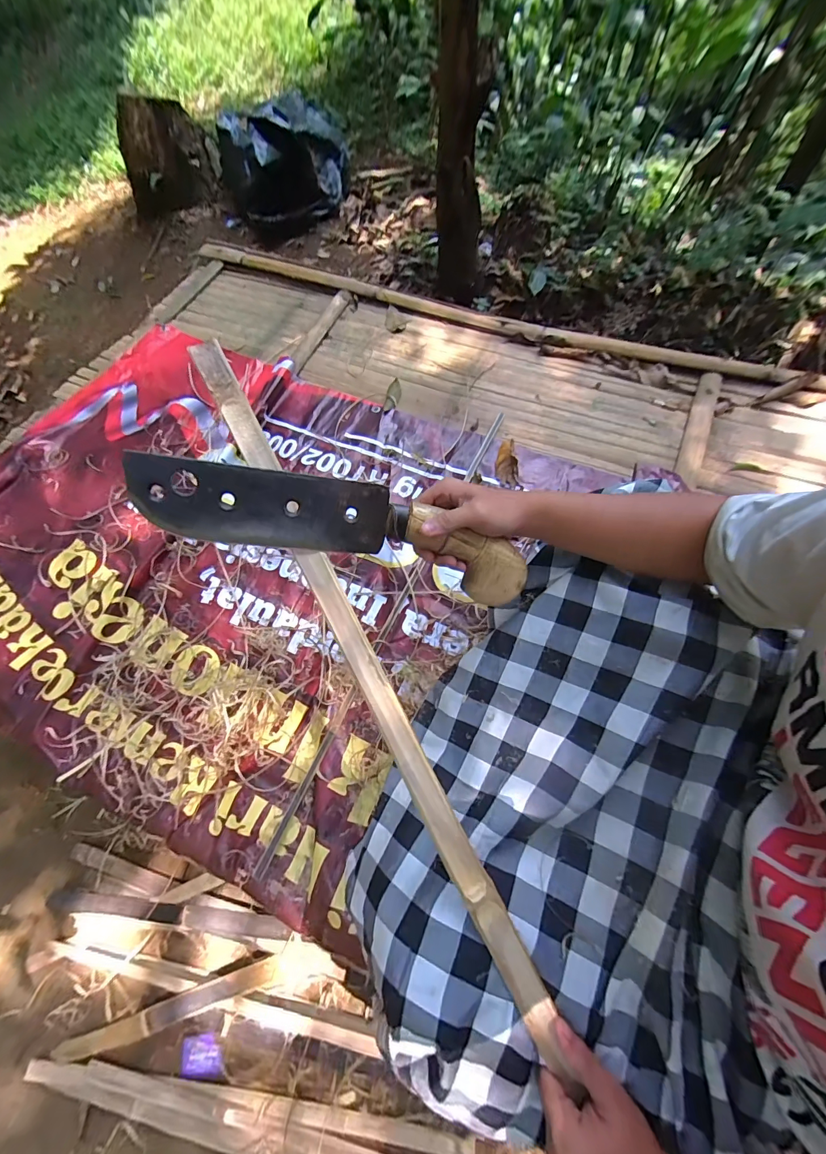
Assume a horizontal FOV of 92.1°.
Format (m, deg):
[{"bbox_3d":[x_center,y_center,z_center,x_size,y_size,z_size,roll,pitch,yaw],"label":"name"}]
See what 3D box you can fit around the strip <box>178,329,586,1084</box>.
[{"bbox_3d":[-0.042,0.081,0.364,0.027,0.012,0.698,-27,84,-9],"label":"strip"}]

